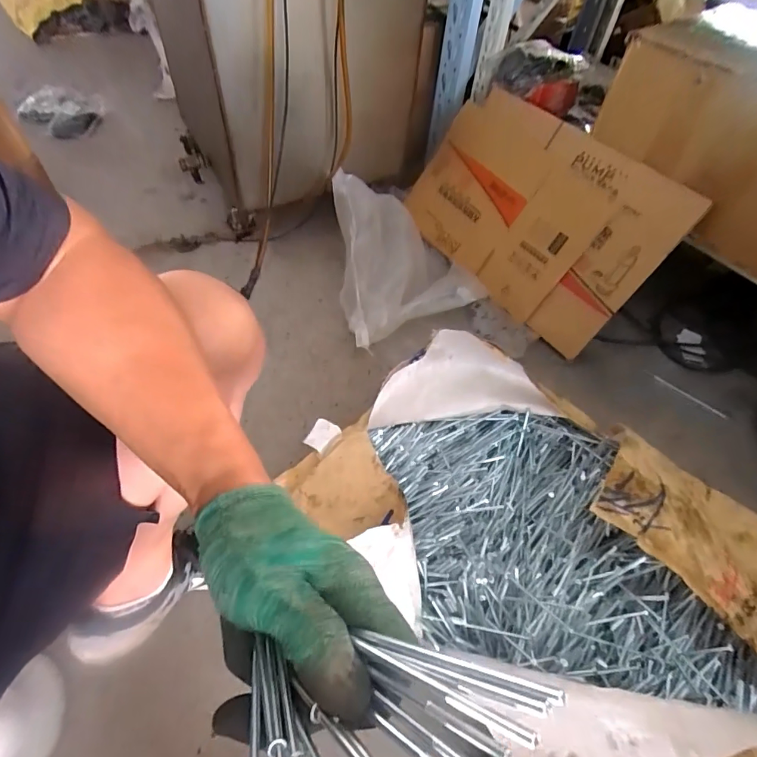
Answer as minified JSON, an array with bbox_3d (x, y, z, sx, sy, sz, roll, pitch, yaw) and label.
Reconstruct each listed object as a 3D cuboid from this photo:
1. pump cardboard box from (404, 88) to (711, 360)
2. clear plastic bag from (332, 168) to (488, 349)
[{"bbox_3d":[0.335,-0.390,1.044,0.048,0.382,0.620,-7,49,-49],"label":"pump cardboard box"},{"bbox_3d":[0.066,-0.280,1.041,0.324,0.161,0.448,-9,56,-11],"label":"clear plastic bag"}]

